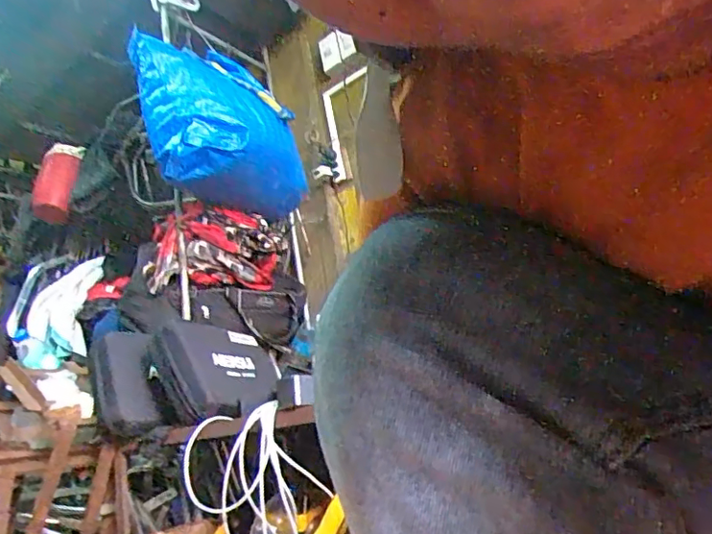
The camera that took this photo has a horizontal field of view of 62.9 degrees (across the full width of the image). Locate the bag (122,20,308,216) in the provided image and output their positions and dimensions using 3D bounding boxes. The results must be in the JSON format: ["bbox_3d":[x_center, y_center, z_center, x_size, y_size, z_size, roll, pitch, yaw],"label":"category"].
[{"bbox_3d":[-0.317,-0.330,1.398,0.169,0.326,0.427,-24,-22,36],"label":"bag"}]

